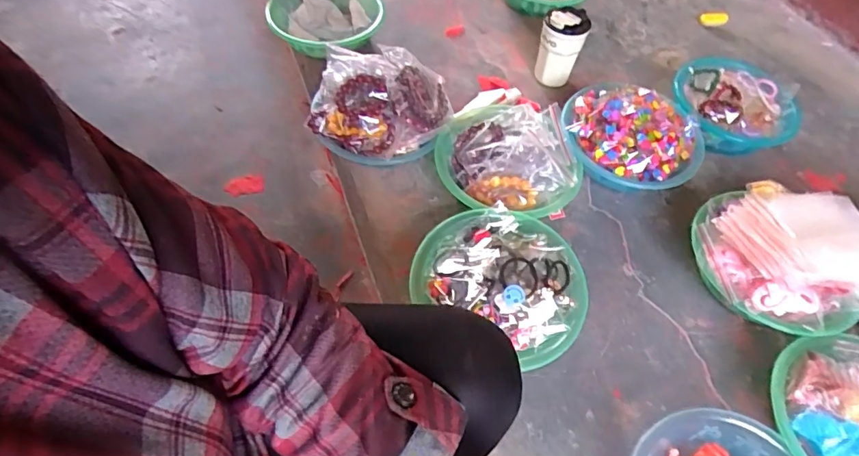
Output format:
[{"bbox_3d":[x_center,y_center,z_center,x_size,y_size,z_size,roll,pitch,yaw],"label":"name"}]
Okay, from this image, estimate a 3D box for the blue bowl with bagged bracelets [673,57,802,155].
[{"bbox_3d":[0.572,-0.226,0.930,0.212,0.076,0.196,2,56,-3],"label":"blue bowl with bagged bracelets"}]

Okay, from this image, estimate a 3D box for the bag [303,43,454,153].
[{"bbox_3d":[-0.081,-0.213,0.820,0.232,0.101,0.182,5,56,-1],"label":"bag"}]

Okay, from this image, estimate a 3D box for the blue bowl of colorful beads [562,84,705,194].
[{"bbox_3d":[0.348,-0.159,0.852,0.238,0.090,0.206,24,57,12],"label":"blue bowl of colorful beads"}]

